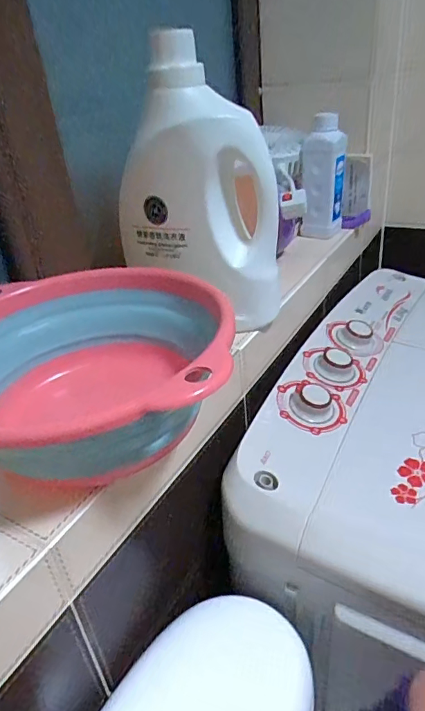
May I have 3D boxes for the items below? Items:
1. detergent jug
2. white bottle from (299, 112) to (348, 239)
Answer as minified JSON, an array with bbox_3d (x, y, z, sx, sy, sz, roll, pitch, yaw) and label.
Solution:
[{"bbox_3d":[-0.021,-0.184,0.558,0.186,0.289,0.082,4,32,16],"label":"detergent jug"},{"bbox_3d":[0.196,-0.313,0.856,0.076,0.192,0.075,1,31,12],"label":"white bottle"}]

